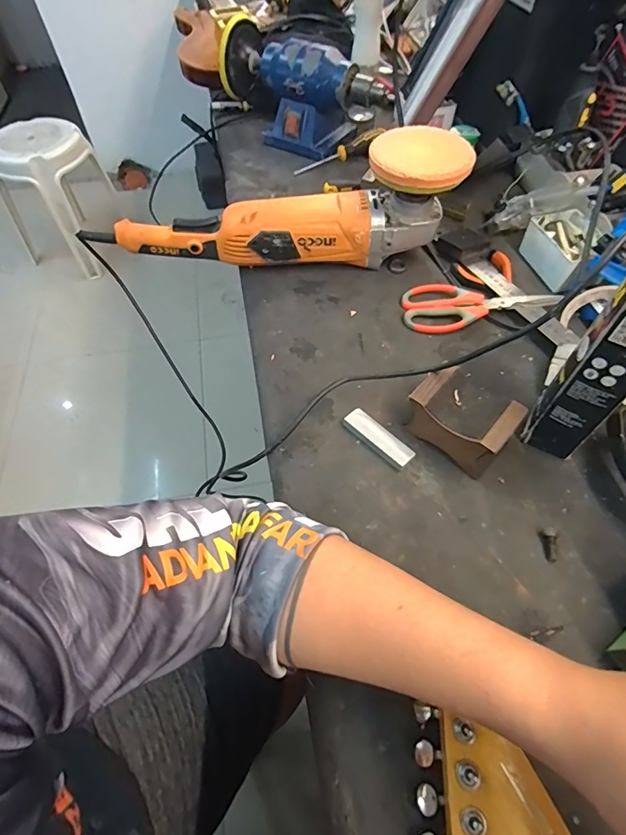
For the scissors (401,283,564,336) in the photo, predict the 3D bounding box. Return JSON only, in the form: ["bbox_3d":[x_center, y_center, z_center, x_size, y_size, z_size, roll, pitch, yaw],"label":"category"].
[{"bbox_3d":[0.206,-0.152,0.551,0.184,0.023,0.085,-9,57,-5],"label":"scissors"}]

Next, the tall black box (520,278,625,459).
[{"bbox_3d":[0.252,-0.043,0.377,0.058,0.183,0.070,32,63,20],"label":"tall black box"}]

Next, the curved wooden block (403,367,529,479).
[{"bbox_3d":[0.148,0.003,0.431,0.095,0.059,0.069,39,65,23],"label":"curved wooden block"}]

